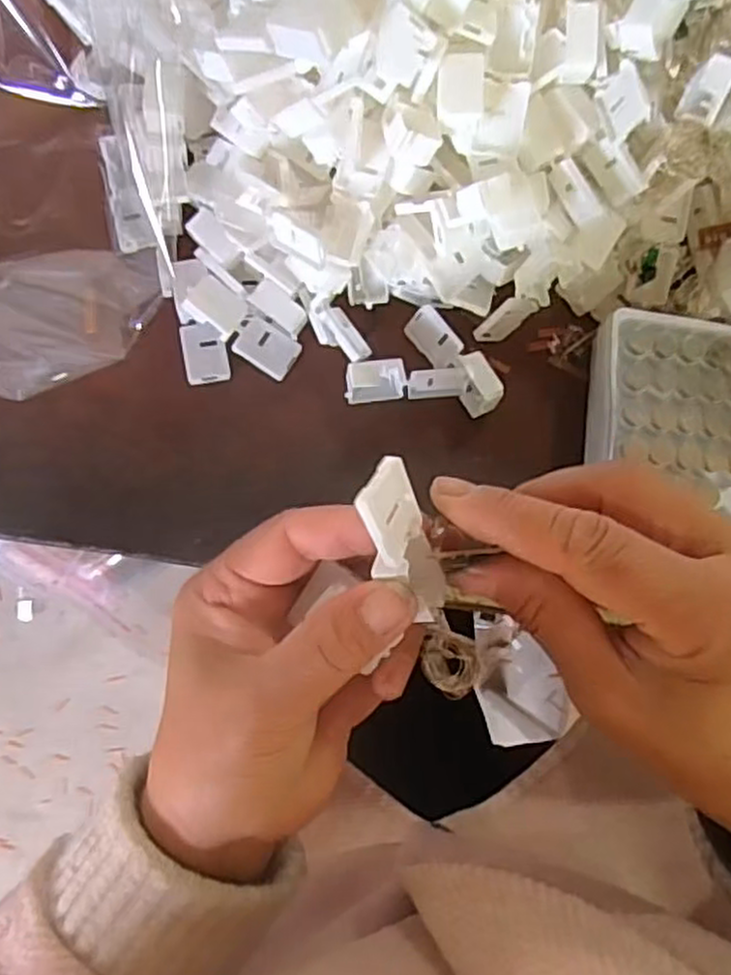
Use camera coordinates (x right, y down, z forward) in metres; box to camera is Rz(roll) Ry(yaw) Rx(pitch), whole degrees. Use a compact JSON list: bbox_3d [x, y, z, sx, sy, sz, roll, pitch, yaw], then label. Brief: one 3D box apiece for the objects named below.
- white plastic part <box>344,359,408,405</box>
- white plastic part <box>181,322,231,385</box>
[{"bbox_3d":[0.005,-0.048,0.334,0.028,0.014,0.016,-8,82,-6],"label":"white plastic part"},{"bbox_3d":[-0.073,-0.061,0.335,0.020,0.004,0.028,-10,82,-6],"label":"white plastic part"}]

